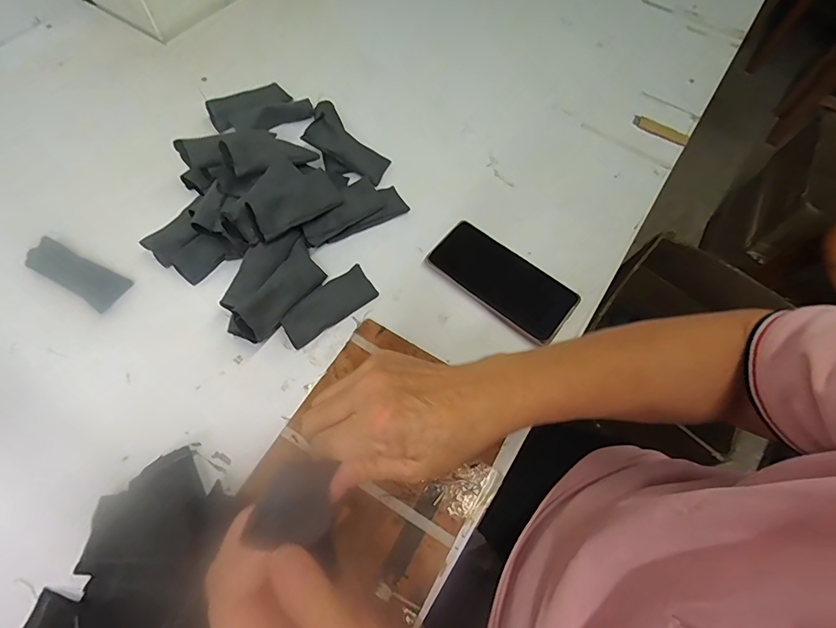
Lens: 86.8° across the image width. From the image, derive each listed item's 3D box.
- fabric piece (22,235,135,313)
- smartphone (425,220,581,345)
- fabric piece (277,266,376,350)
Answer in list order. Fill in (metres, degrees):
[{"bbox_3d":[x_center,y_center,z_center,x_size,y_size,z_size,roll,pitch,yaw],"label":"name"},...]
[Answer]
[{"bbox_3d":[-0.352,-0.044,0.456,0.100,0.018,0.040,29,66,11],"label":"fabric piece"},{"bbox_3d":[0.092,-0.038,0.484,0.161,0.010,0.076,37,68,14],"label":"smartphone"},{"bbox_3d":[-0.092,-0.010,0.458,0.102,0.015,0.043,-37,71,-18],"label":"fabric piece"}]

